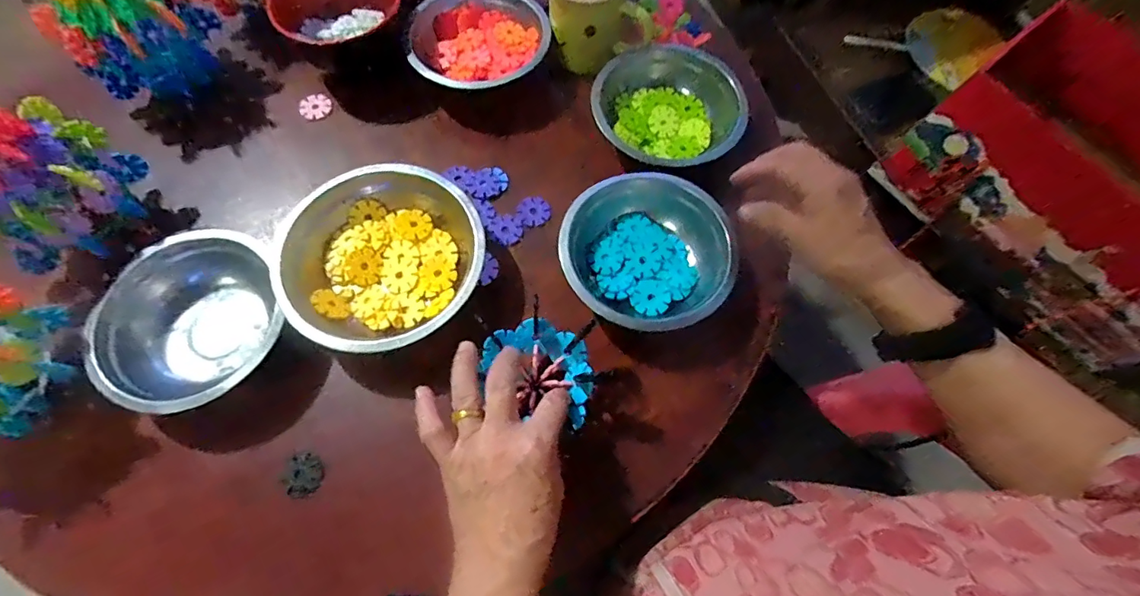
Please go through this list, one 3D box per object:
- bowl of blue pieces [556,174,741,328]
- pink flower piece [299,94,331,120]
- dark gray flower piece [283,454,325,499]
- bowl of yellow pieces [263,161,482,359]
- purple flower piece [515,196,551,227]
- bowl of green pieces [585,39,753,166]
[{"bbox_3d":[0.065,-0.037,0.432,0.143,0.048,0.134,0,67,-1],"label":"bowl of blue pieces"},{"bbox_3d":[-0.263,-0.198,0.519,0.029,0.005,0.030,0,67,-1],"label":"pink flower piece"},{"bbox_3d":[-0.202,0.135,0.382,0.027,0.006,0.031,11,68,3],"label":"dark gray flower piece"},{"bbox_3d":[-0.157,-0.033,0.427,0.164,0.044,0.160,0,67,-1],"label":"bowl of yellow pieces"},{"bbox_3d":[-0.035,-0.082,0.475,0.032,0.007,0.029,21,69,7],"label":"purple flower piece"},{"bbox_3d":[0.097,-0.186,0.490,0.146,0.047,0.136,22,69,8],"label":"bowl of green pieces"}]

